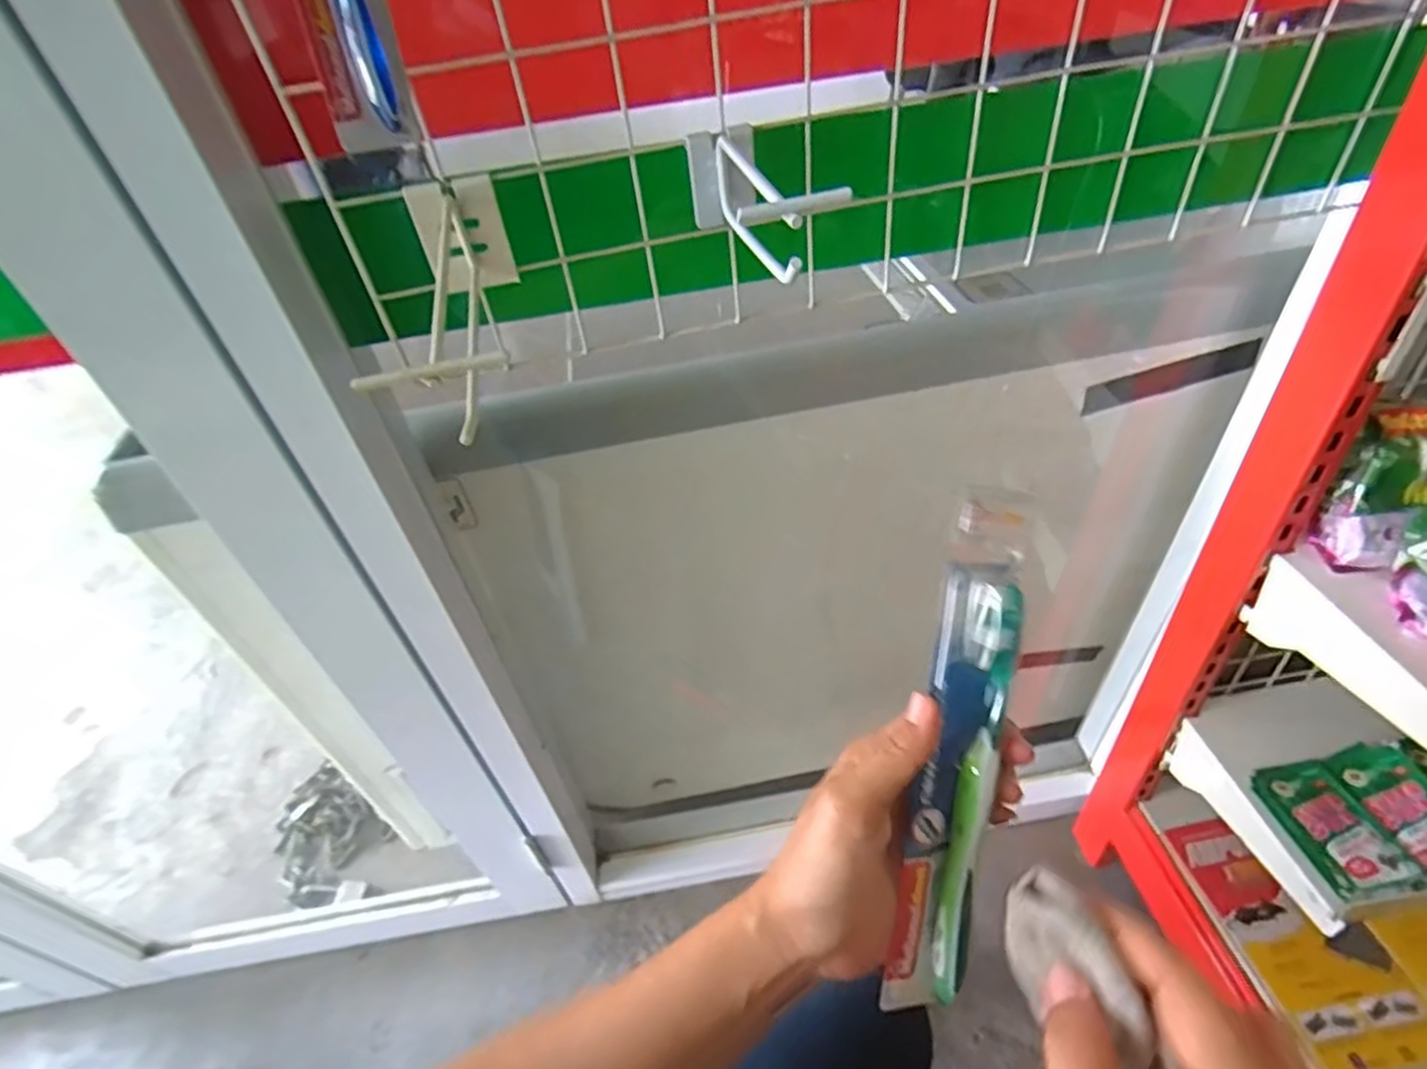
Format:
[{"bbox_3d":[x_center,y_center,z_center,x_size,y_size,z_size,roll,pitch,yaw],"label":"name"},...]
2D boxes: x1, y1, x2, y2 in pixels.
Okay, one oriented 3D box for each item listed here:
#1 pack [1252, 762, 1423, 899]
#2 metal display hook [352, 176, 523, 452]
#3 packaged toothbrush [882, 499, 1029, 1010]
[{"bbox_3d":[0.608,0.287,0.695,0.079,0.019,0.127,-10,43,-4],"label":"pack"},{"bbox_3d":[-0.134,-0.122,0.369,0.053,0.061,0.206,-12,43,-5],"label":"metal display hook"},{"bbox_3d":[0.105,0.096,0.304,0.031,0.225,0.019,9,6,16],"label":"packaged toothbrush"}]

